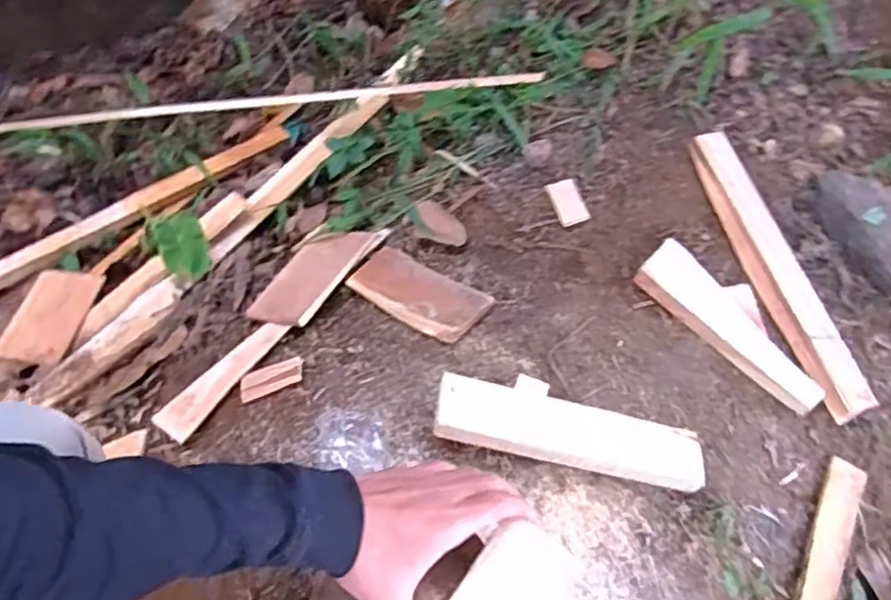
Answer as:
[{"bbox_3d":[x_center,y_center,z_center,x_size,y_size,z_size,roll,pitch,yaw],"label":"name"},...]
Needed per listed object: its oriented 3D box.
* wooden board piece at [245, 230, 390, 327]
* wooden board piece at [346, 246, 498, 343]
[{"bbox_3d":[-0.182,-0.038,0.944,0.122,0.015,0.192,7,45,37],"label":"wooden board piece"},{"bbox_3d":[-0.038,-0.009,0.883,0.190,0.020,0.088,29,53,36],"label":"wooden board piece"}]

